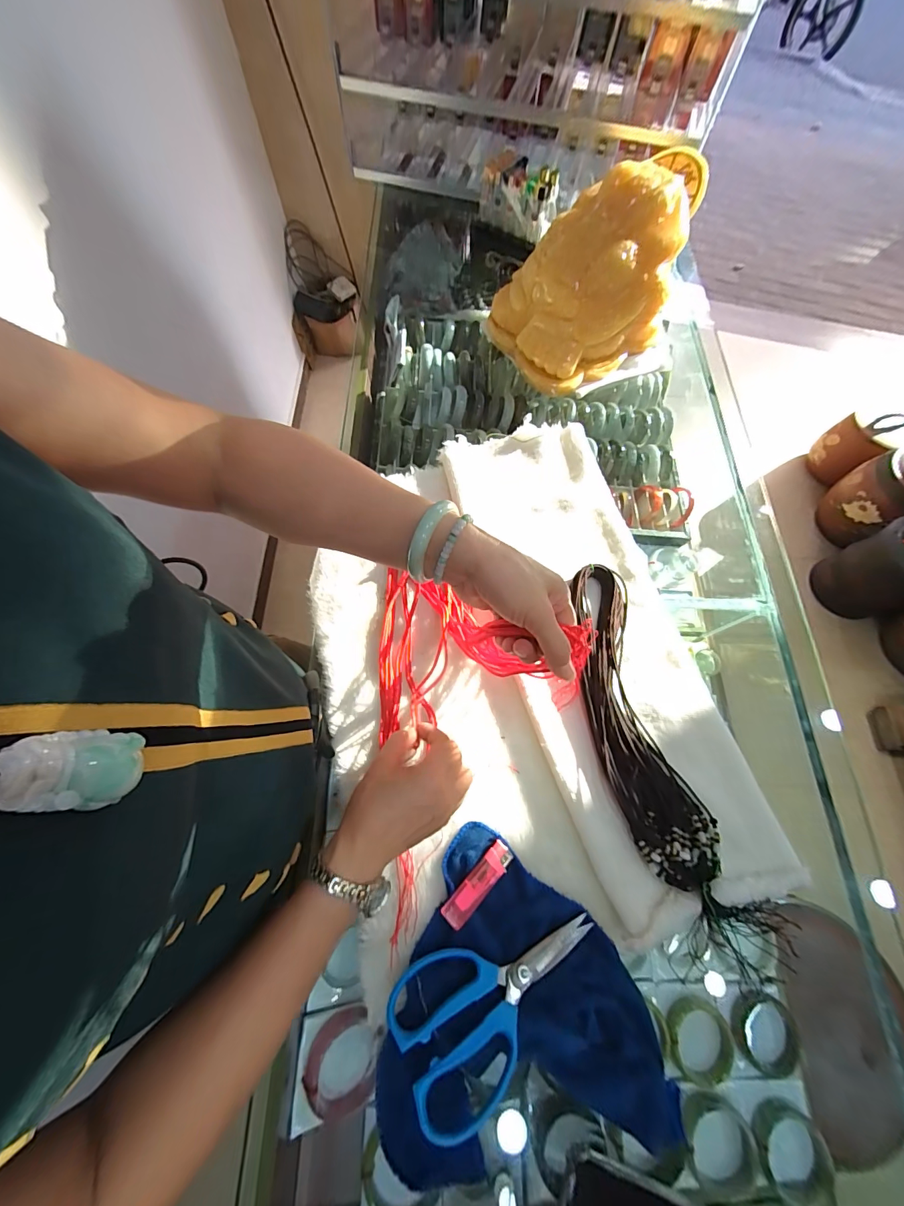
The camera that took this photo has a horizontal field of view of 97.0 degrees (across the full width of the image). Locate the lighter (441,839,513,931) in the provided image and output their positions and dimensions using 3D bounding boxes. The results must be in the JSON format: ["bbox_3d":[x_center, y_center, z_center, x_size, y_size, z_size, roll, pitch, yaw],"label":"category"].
[{"bbox_3d":[0.025,0.261,0.372,0.023,0.014,0.078,43,75,14],"label":"lighter"}]

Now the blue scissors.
[{"bbox_3d":[0.042,0.326,0.339,0.180,0.010,0.101,-24,53,-21],"label":"blue scissors"}]

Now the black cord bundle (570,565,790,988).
[{"bbox_3d":[0.200,0.139,0.415,0.113,0.043,0.380,-16,71,-7],"label":"black cord bundle"}]

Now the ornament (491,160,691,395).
[{"bbox_3d":[0.193,-0.447,0.558,0.218,0.164,0.186,-29,73,-11],"label":"ornament"}]

